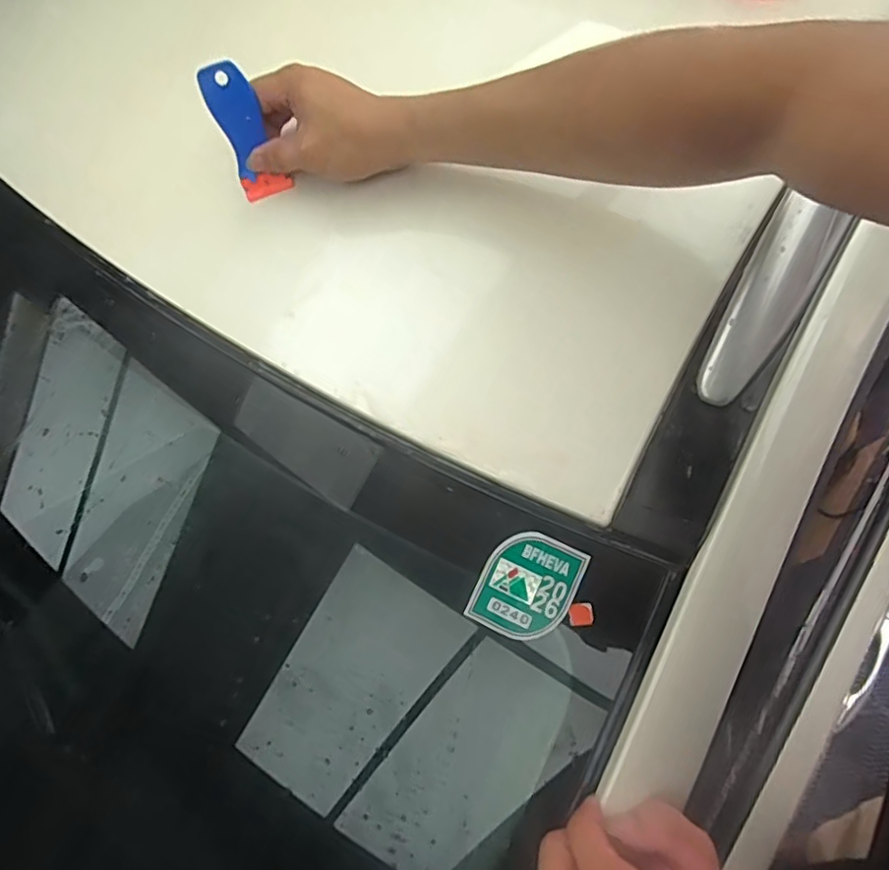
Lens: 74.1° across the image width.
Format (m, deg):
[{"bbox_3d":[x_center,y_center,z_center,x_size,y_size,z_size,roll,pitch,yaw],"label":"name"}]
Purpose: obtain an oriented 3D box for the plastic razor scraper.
[{"bbox_3d":[-0.153,-0.232,0.455,0.038,0.096,0.007,-17,41,-1],"label":"plastic razor scraper"}]

